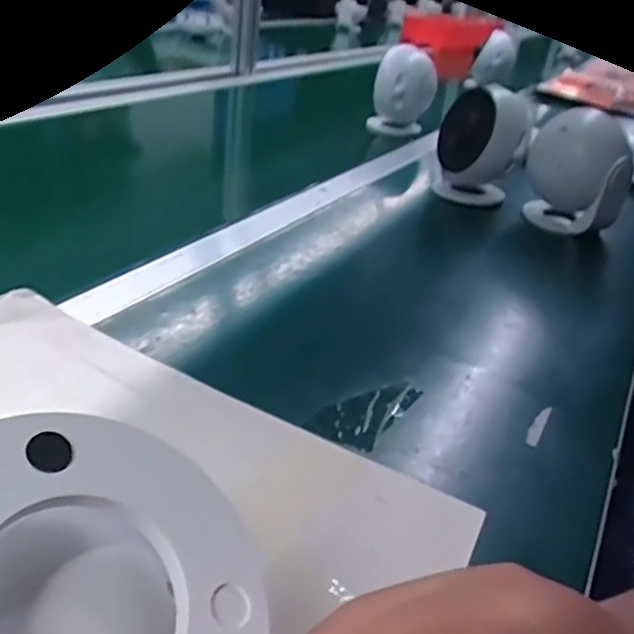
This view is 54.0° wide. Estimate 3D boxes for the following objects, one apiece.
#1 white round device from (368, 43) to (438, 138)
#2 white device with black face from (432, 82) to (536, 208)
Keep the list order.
[{"bbox_3d":[0.137,-0.358,0.990,0.096,0.127,0.075,11,29,2],"label":"white round device"},{"bbox_3d":[0.198,-0.210,0.757,0.074,0.138,0.095,1,31,-15],"label":"white device with black face"}]

